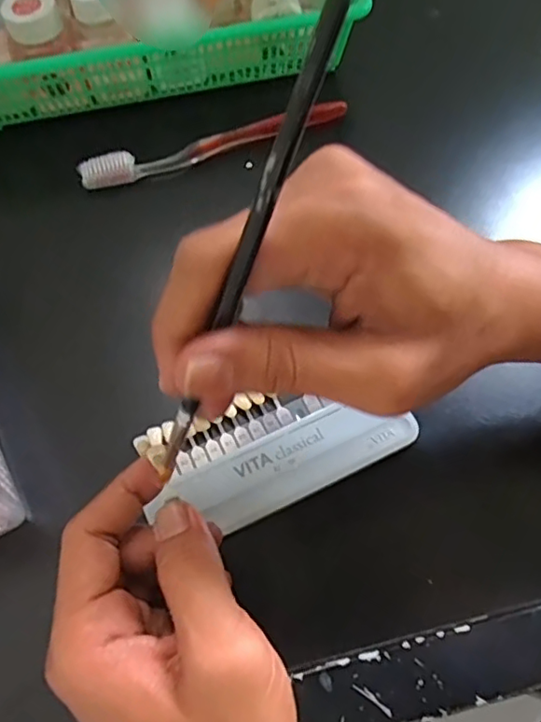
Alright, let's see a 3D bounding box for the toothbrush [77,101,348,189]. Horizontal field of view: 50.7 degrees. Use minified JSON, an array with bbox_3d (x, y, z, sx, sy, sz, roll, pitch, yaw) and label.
[{"bbox_3d":[-0.039,-0.153,0.404,0.190,0.017,0.023,-17,66,-6],"label":"toothbrush"}]

